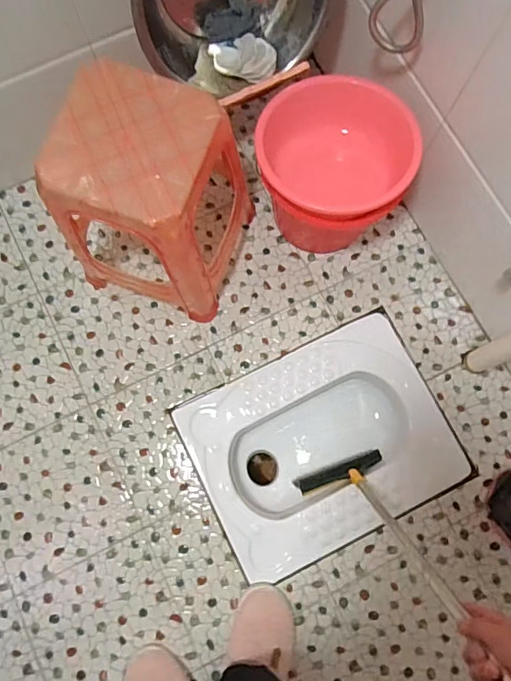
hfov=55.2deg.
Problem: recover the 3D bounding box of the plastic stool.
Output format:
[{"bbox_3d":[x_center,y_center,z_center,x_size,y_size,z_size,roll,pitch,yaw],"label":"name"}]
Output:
[{"bbox_3d":[-0.200,-0.257,0.981,0.289,0.455,0.266,21,78,6],"label":"plastic stool"}]

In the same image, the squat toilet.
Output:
[{"bbox_3d":[0.151,0.252,1.189,0.548,0.194,0.425,-26,80,-6],"label":"squat toilet"}]

